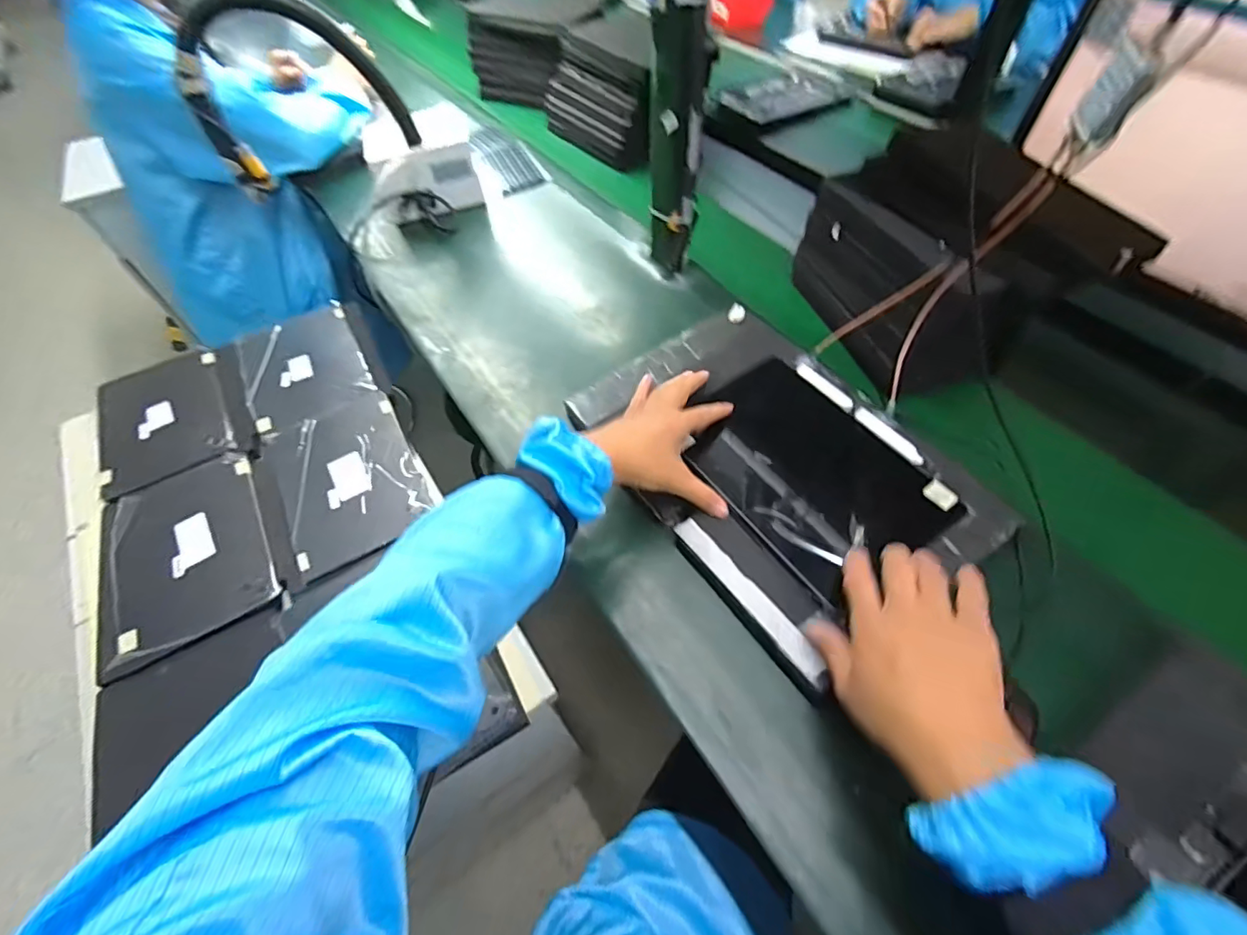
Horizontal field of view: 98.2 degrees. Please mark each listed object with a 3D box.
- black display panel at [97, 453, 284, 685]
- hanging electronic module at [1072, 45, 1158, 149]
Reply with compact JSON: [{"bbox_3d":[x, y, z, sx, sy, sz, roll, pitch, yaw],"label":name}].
[{"bbox_3d":[-0.538,0.101,0.663,0.187,0.017,0.255,-27,58,-15],"label":"black display panel"},{"bbox_3d":[0.291,-0.220,0.323,0.011,0.045,0.047,10,56,10],"label":"hanging electronic module"}]

